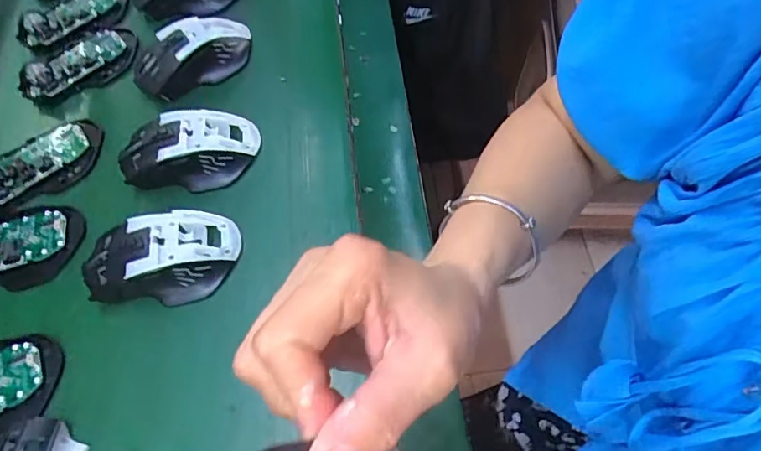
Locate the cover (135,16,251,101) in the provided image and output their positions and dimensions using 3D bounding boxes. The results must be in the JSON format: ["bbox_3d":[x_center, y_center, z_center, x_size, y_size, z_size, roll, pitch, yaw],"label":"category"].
[{"bbox_3d":[-0.177,-0.162,0.508,0.109,0.040,0.061,-26,60,-5],"label":"cover"}]

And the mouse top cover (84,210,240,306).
[{"bbox_3d":[-0.166,0.021,0.405,0.111,0.035,0.068,-10,60,4],"label":"mouse top cover"}]

